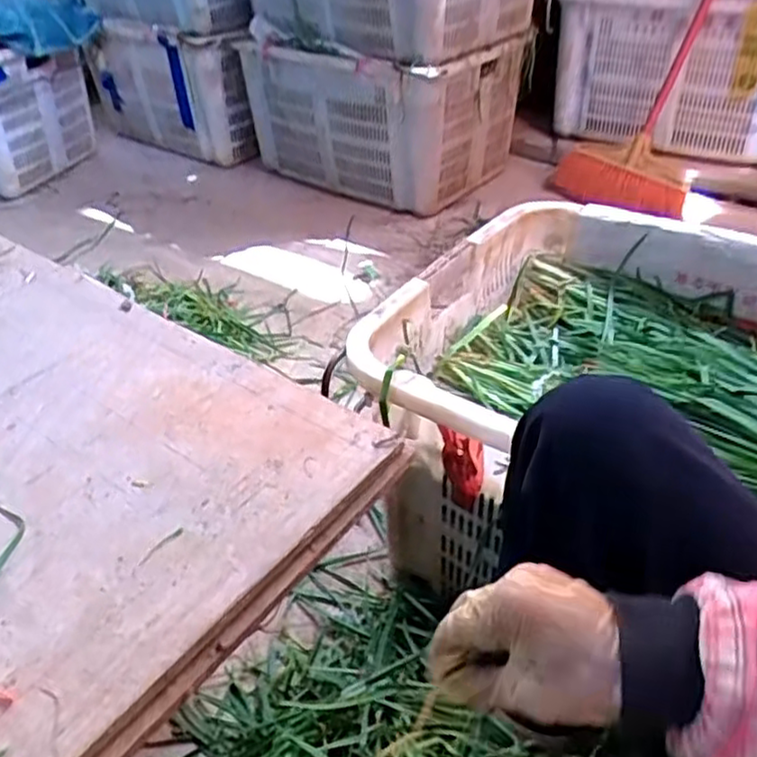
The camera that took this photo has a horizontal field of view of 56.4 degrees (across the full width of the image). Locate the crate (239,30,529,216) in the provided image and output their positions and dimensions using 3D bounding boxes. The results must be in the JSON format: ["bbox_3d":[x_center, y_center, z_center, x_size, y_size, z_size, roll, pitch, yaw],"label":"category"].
[{"bbox_3d":[0.007,-0.656,1.757,0.576,0.361,0.400,30,49,34],"label":"crate"}]

